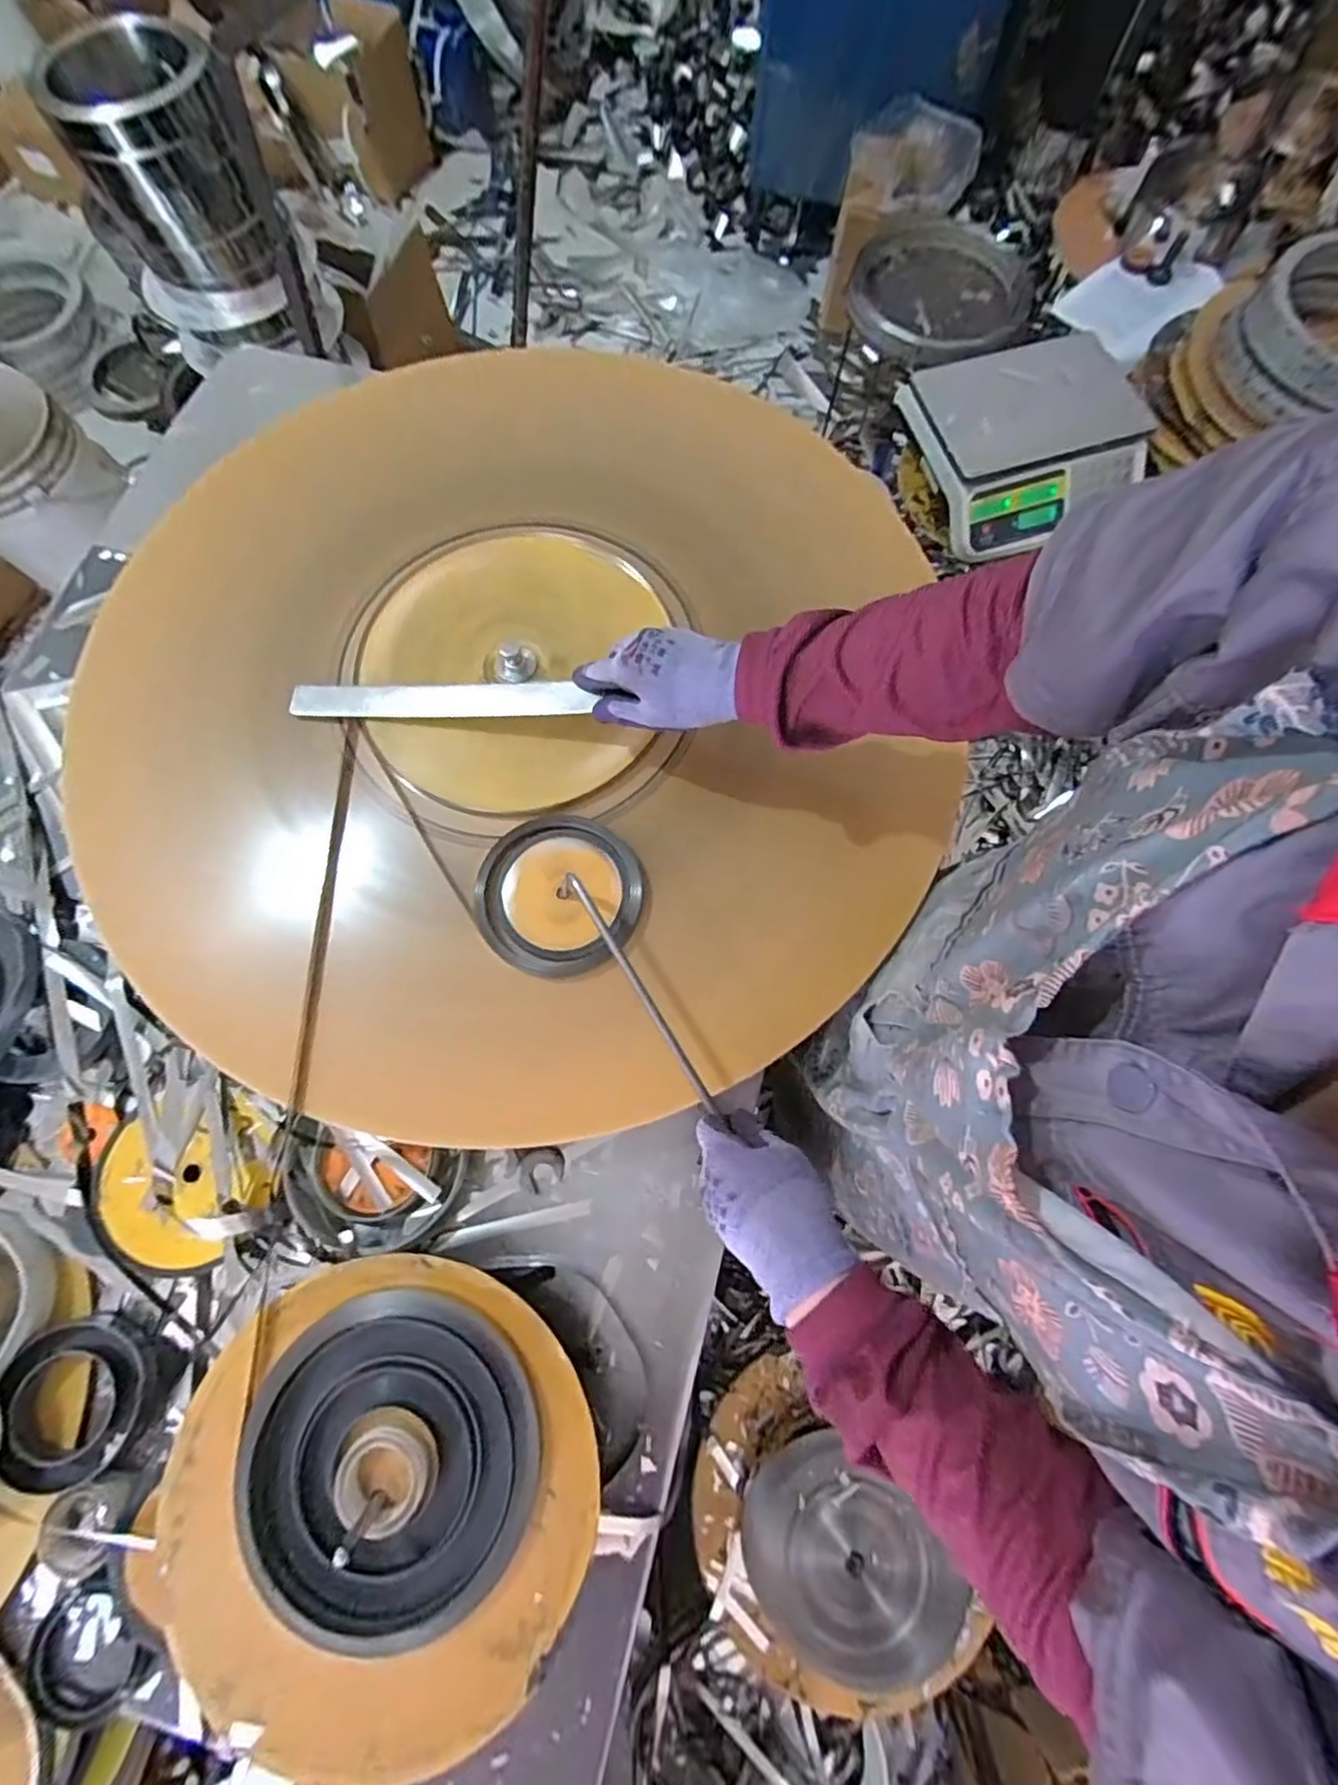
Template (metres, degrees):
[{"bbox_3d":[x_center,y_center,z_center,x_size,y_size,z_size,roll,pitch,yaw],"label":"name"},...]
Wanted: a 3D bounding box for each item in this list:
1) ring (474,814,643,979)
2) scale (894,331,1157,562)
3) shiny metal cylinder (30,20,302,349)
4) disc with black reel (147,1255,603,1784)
[{"bbox_3d":[-0.093,0.001,0.540,0.135,0.012,0.134,0,75,0],"label":"ring"},{"bbox_3d":[0.603,-0.746,1.041,0.369,0.119,0.323,-17,76,-4],"label":"scale"},{"bbox_3d":[-0.770,-1.099,1.017,0.256,0.274,0.256,-30,77,-7],"label":"shiny metal cylinder"},{"bbox_3d":[-0.202,0.414,0.437,0.294,0.023,0.275,0,75,0],"label":"disc with black reel"}]

